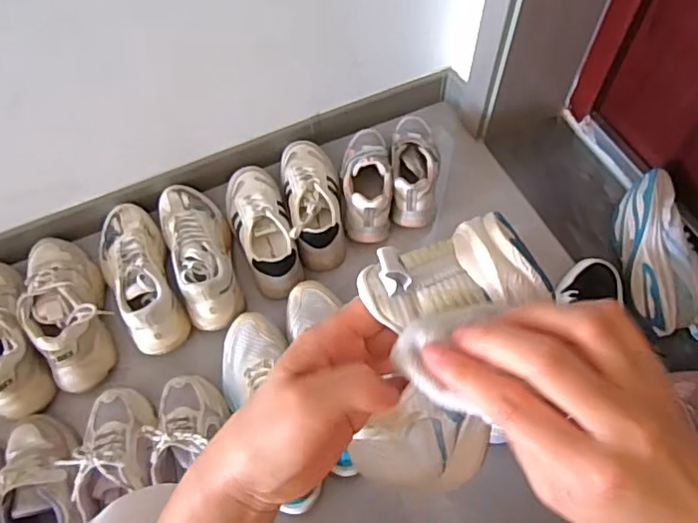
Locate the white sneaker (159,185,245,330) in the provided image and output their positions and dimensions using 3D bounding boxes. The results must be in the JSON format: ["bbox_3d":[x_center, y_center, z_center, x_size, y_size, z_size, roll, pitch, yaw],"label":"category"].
[{"bbox_3d":[-0.233,-0.025,0.896,0.097,0.084,0.272,-21,62,-10],"label":"white sneaker"}]

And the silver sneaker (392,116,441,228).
[{"bbox_3d":[0.113,-0.170,0.983,0.079,0.081,0.226,1,60,2],"label":"silver sneaker"}]

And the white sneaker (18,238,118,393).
[{"bbox_3d":[-0.422,0.062,0.858,0.096,0.093,0.252,-23,62,-11],"label":"white sneaker"}]

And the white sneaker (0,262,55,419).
[{"bbox_3d":[-0.510,0.097,0.835,0.090,0.082,0.259,-24,63,-12],"label":"white sneaker"}]

